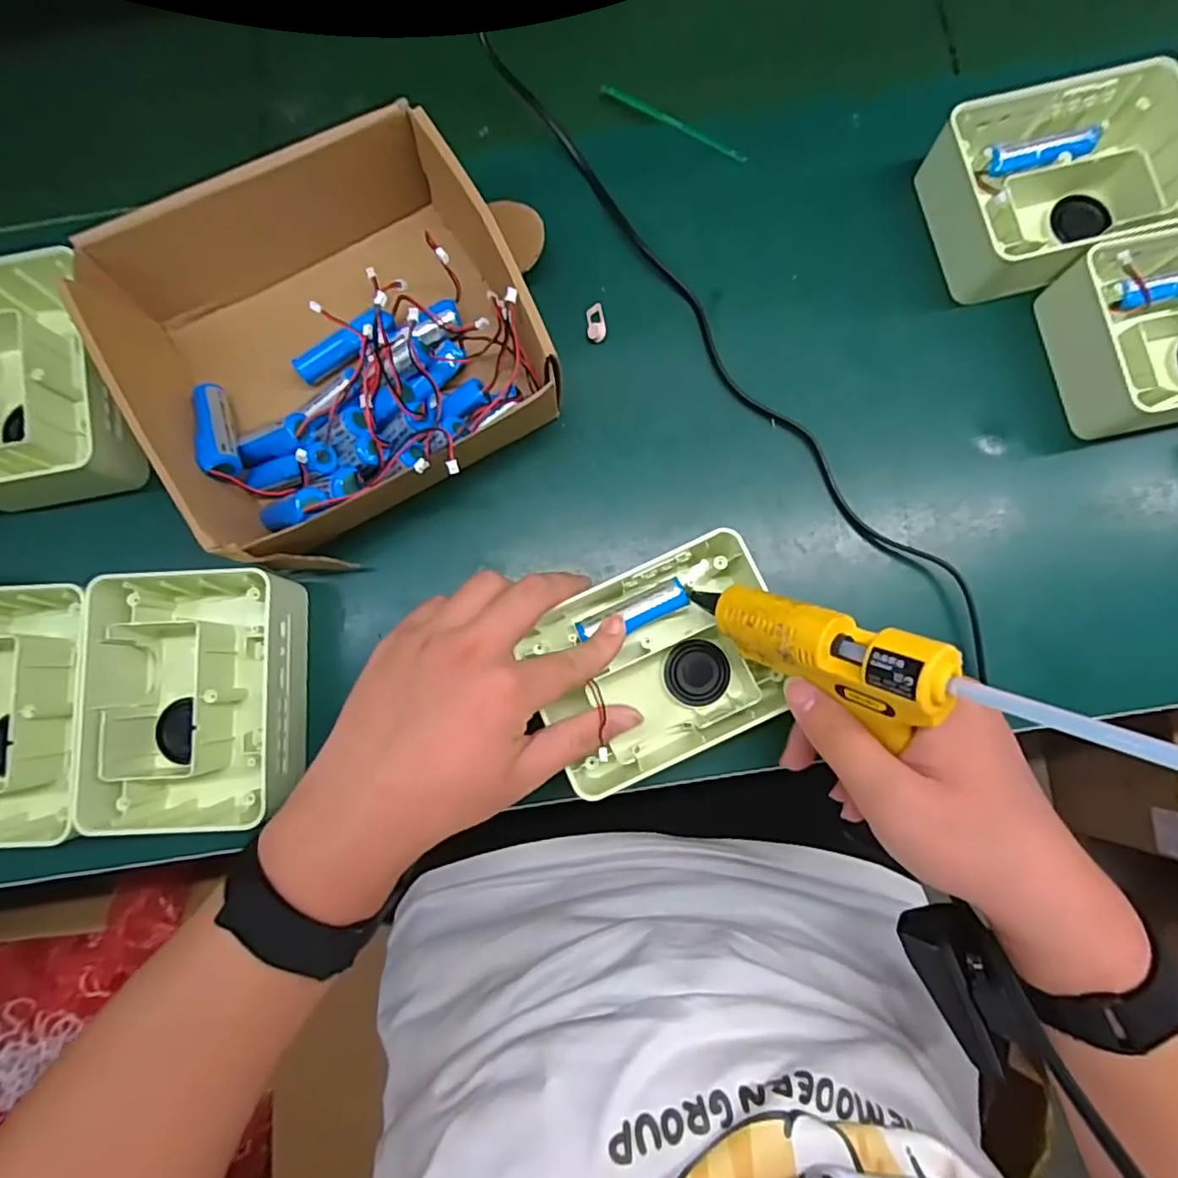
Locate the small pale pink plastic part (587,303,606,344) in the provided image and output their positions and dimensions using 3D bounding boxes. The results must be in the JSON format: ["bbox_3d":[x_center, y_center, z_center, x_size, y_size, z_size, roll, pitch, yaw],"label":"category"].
[{"bbox_3d":[0.004,-0.174,0.401,0.012,0.004,0.025,-9,83,0],"label":"small pale pink plastic part"}]

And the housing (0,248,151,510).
[{"bbox_3d":[-0.344,-0.126,0.384,0.112,0.049,0.149,-12,83,-1],"label":"housing"}]

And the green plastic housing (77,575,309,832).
[{"bbox_3d":[-0.225,0.064,0.367,0.108,0.064,0.146,-6,83,0],"label":"green plastic housing"}]

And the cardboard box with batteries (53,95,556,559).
[{"bbox_3d":[-0.136,-0.145,0.365,0.239,0.077,0.205,-24,84,-2],"label":"cardboard box with batteries"}]

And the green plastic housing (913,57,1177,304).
[{"bbox_3d":[0.293,-0.252,0.386,0.143,0.054,0.110,-13,83,-1],"label":"green plastic housing"}]

